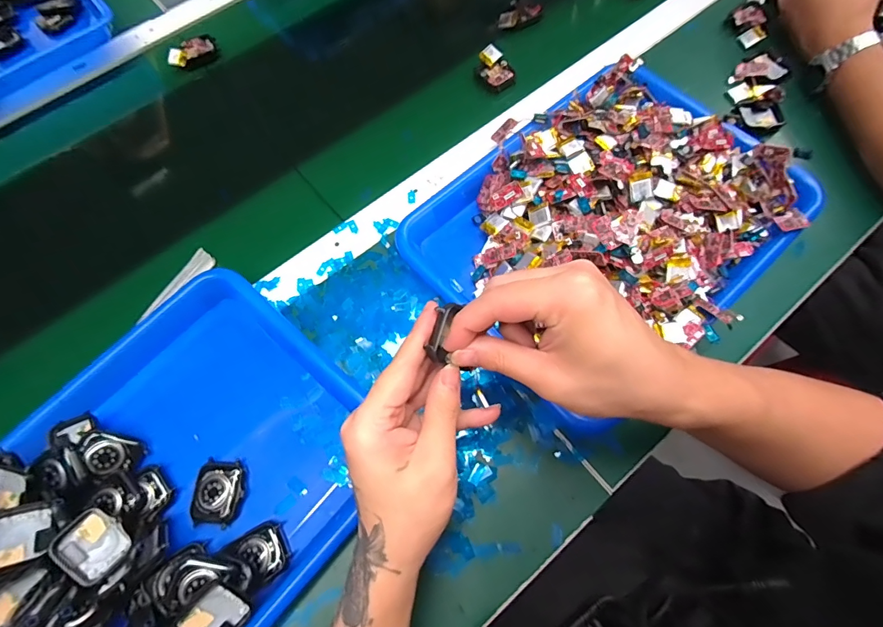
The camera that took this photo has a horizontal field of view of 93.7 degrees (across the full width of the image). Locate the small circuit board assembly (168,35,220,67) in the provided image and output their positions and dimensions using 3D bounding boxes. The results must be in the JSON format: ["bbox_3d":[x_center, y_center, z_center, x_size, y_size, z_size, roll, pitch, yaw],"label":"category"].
[{"bbox_3d":[-0.313,-0.330,0.523,0.060,0.020,0.023,-32,71,-9],"label":"small circuit board assembly"}]

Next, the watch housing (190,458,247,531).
[{"bbox_3d":[-0.174,0.140,0.322,0.038,0.011,0.047,-2,69,2],"label":"watch housing"}]

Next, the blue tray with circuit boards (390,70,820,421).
[{"bbox_3d":[0.152,-0.090,0.376,0.327,0.059,0.253,-36,72,-11],"label":"blue tray with circuit boards"}]

